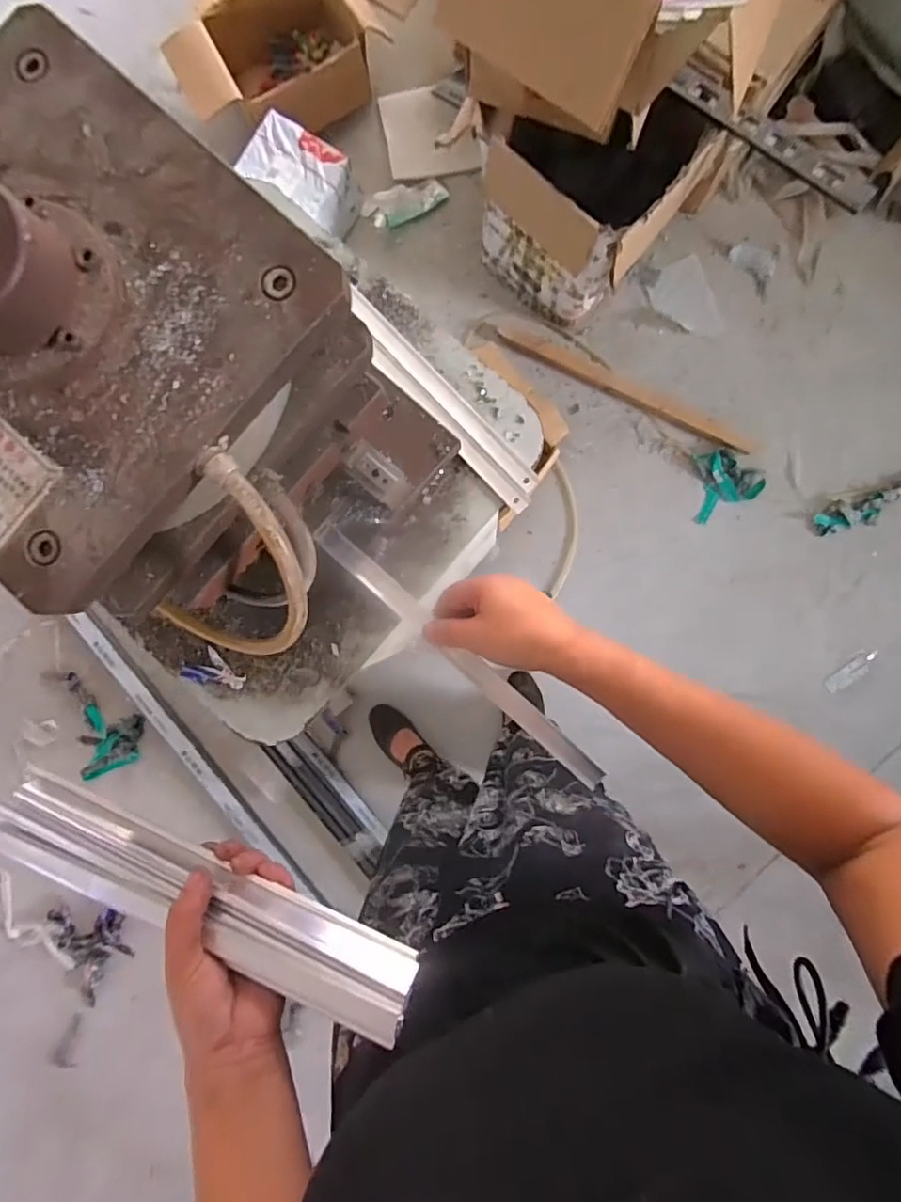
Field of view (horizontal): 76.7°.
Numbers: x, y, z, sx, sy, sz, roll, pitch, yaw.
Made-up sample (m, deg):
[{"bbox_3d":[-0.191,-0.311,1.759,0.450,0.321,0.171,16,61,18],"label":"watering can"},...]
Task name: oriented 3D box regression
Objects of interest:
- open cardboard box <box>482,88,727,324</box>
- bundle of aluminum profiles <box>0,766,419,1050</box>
[{"bbox_3d":[0.268,-0.846,1.199,0.369,0.349,0.319,38,92,3],"label":"open cardboard box"},{"bbox_3d":[-0.189,0.205,0.407,0.347,0.031,0.062,16,93,15],"label":"bundle of aluminum profiles"}]

